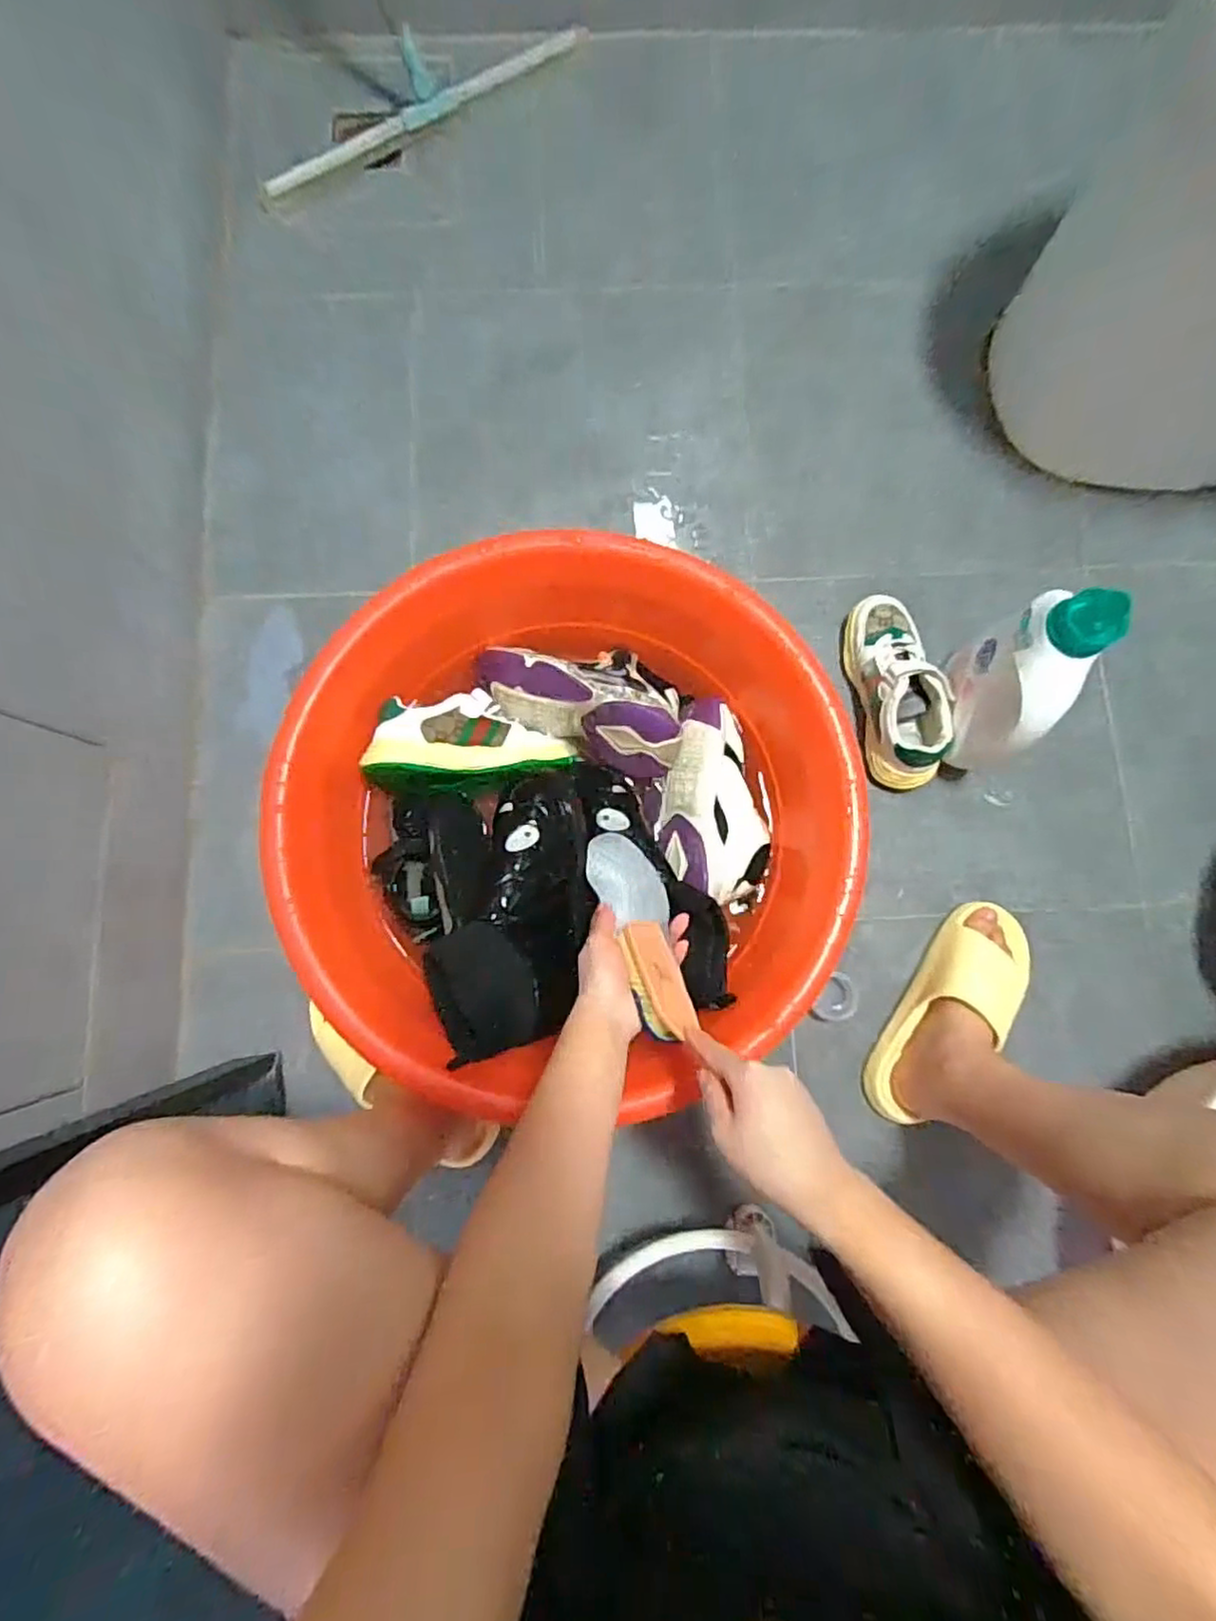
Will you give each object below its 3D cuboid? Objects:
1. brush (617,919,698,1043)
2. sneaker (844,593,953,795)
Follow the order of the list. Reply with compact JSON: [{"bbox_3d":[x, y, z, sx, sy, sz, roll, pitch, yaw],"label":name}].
[{"bbox_3d":[0.041,0.136,0.557,0.038,0.024,0.101,-19,53,-4],"label":"brush"},{"bbox_3d":[0.323,-0.135,0.755,0.083,0.078,0.216,-10,82,-2],"label":"sneaker"}]

